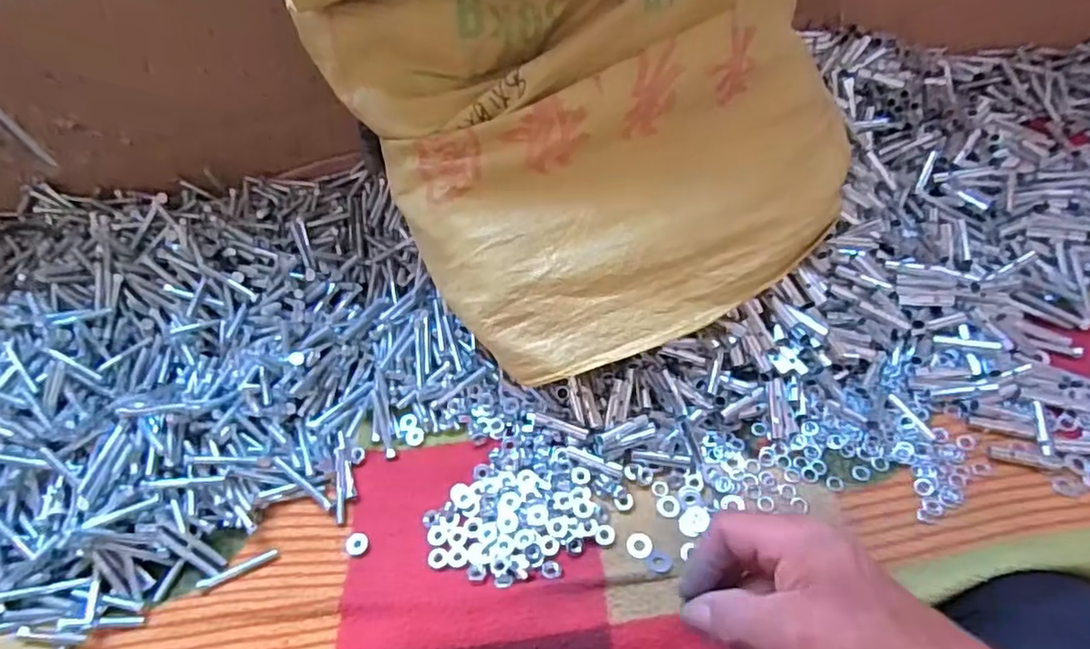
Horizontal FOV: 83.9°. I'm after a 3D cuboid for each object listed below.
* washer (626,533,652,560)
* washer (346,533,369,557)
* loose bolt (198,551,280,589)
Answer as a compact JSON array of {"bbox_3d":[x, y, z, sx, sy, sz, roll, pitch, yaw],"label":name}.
[{"bbox_3d":[0.068,0.159,0.434,0.018,0.004,0.018,-2,55,3],"label":"washer"},{"bbox_3d":[-0.139,0.163,0.448,0.017,0.004,0.016,-2,55,3],"label":"washer"},{"bbox_3d":[-0.226,0.181,0.445,0.058,0.005,0.008,-21,56,-10],"label":"loose bolt"}]

